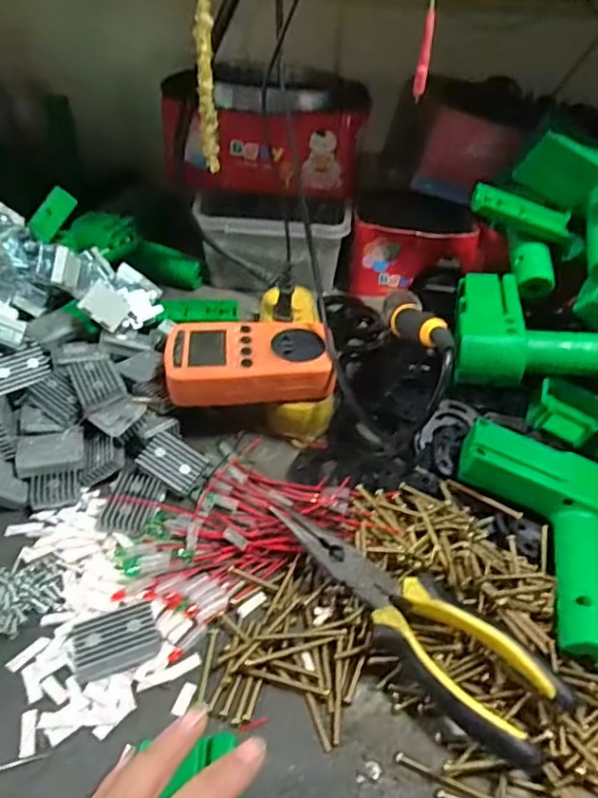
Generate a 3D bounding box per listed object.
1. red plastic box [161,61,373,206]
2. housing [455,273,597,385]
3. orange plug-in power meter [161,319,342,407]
[{"bbox_3d":[-0.034,-0.301,0.625,0.209,0.116,0.127,7,43,3],"label":"red plastic box"},{"bbox_3d":[0.207,-0.055,0.479,0.150,0.046,0.120,8,43,5],"label":"housing"},{"bbox_3d":[-0.038,-0.031,0.437,0.124,0.030,0.067,0,43,-4],"label":"orange plug-in power meter"}]

